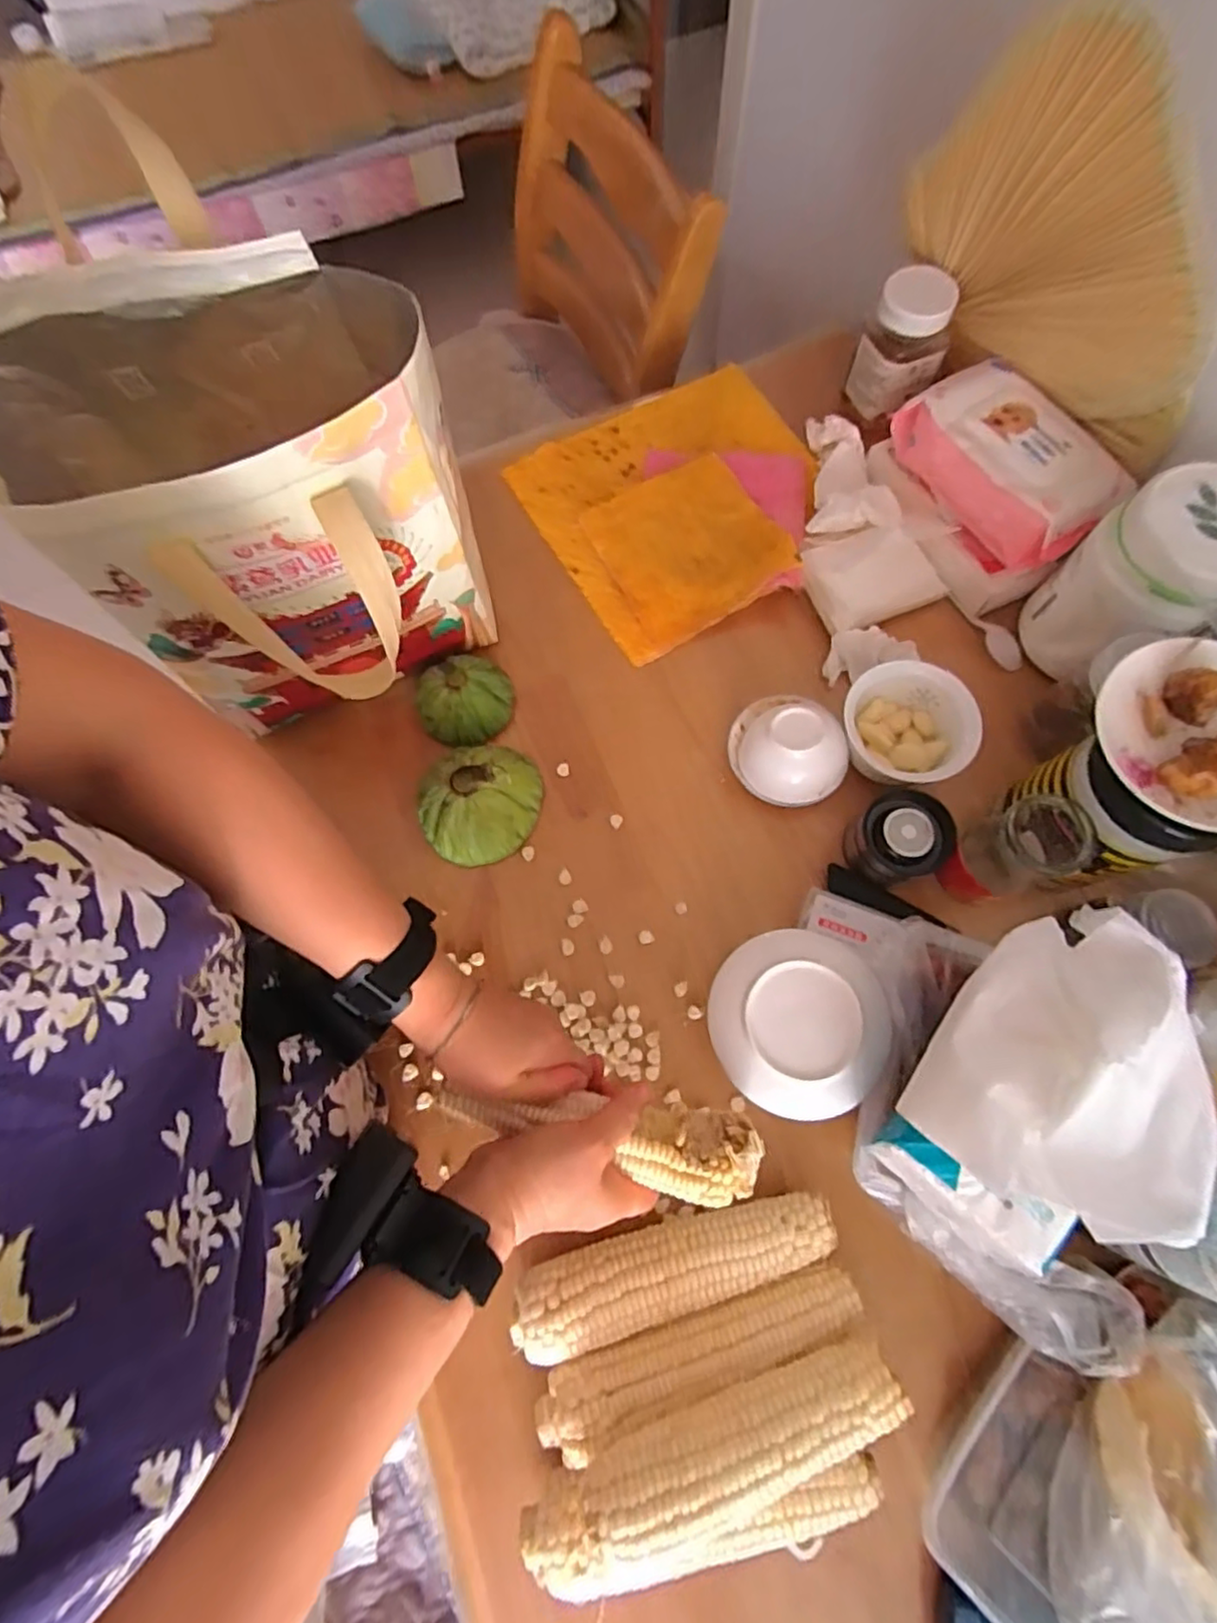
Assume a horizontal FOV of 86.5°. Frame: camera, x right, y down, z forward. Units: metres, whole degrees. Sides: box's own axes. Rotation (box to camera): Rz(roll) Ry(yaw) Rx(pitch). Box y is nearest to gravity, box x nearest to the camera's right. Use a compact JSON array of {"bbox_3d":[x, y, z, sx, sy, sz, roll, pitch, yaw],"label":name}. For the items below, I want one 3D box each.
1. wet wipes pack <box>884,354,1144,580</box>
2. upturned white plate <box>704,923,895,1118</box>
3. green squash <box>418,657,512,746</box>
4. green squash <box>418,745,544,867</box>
[{"bbox_3d":[0.343,-0.300,0.563,0.110,0.059,0.184,-30,74,-7],"label":"wet wipes pack"},{"bbox_3d":[0.130,0.142,0.440,0.117,0.017,0.118,-1,72,2],"label":"upturned white plate"},{"bbox_3d":[-0.125,-0.097,0.567,0.082,0.054,0.068,-26,73,-6],"label":"green squash"},{"bbox_3d":[-0.104,-0.013,0.528,0.087,0.062,0.105,27,75,10],"label":"green squash"}]

